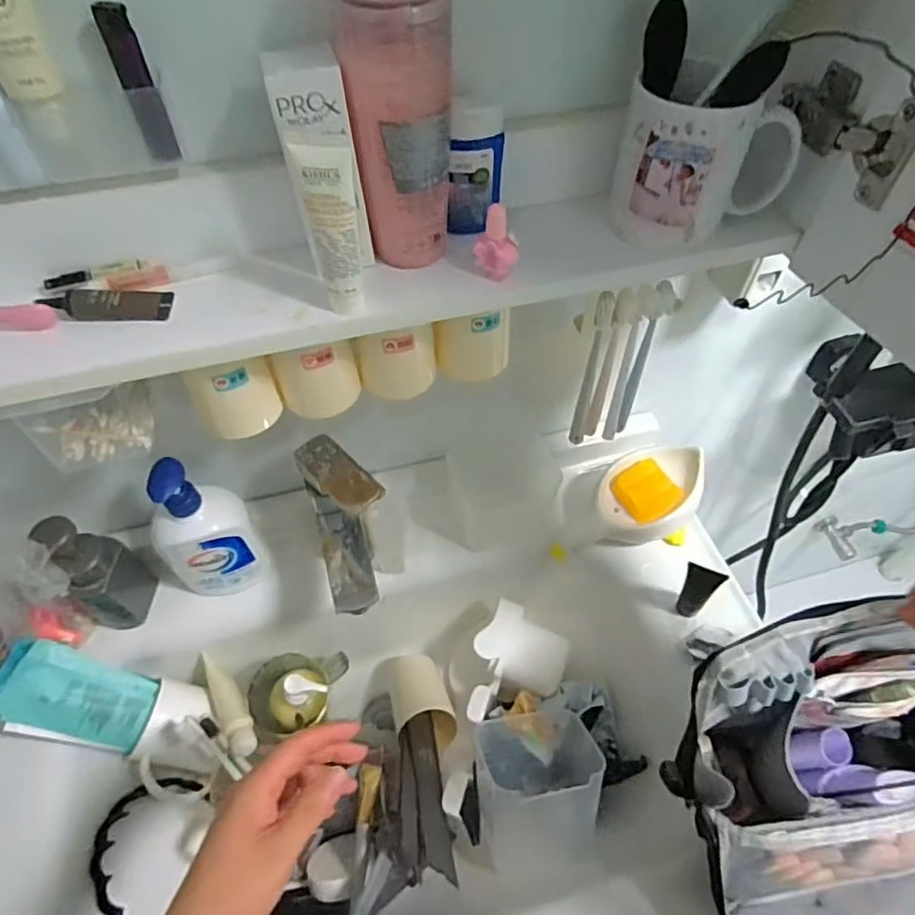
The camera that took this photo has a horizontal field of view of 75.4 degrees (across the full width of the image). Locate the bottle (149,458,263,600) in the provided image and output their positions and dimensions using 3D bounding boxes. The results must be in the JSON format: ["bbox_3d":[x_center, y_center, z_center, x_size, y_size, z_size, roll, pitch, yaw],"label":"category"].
[{"bbox_3d":[-0.246,0.069,0.569,0.084,0.177,0.056,-36,60,-24],"label":"bottle"}]

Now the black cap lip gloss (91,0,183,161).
[{"bbox_3d":[-0.176,-0.206,0.330,0.016,0.075,0.020,-26,57,-19],"label":"black cap lip gloss"}]

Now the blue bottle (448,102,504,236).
[{"bbox_3d":[0.011,-0.200,0.409,0.037,0.078,0.029,-10,44,-13],"label":"blue bottle"}]

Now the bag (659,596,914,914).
[{"bbox_3d":[0.302,0.248,0.439,0.233,0.194,0.197,-9,53,-6],"label":"bag"}]

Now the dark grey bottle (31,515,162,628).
[{"bbox_3d":[-0.338,0.110,0.559,0.046,0.149,0.068,32,59,22],"label":"dark grey bottle"}]

